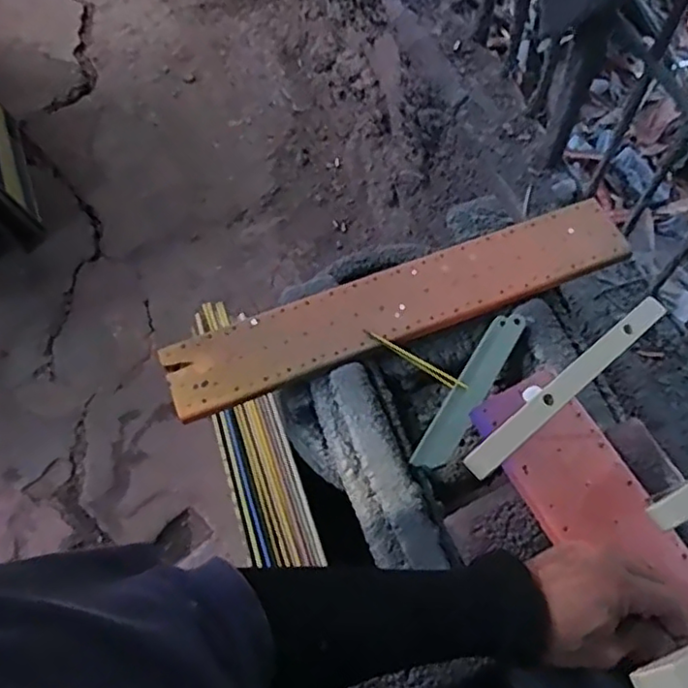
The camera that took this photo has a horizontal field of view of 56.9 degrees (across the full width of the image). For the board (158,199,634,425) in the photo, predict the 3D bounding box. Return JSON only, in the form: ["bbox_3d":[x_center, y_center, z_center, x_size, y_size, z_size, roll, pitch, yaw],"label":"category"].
[{"bbox_3d":[0.065,-0.049,0.711,0.530,0.015,0.087,-21,65,-7],"label":"board"}]

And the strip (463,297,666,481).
[{"bbox_3d":[0.143,0.022,0.397,0.187,0.005,0.016,-35,63,-23],"label":"strip"}]

